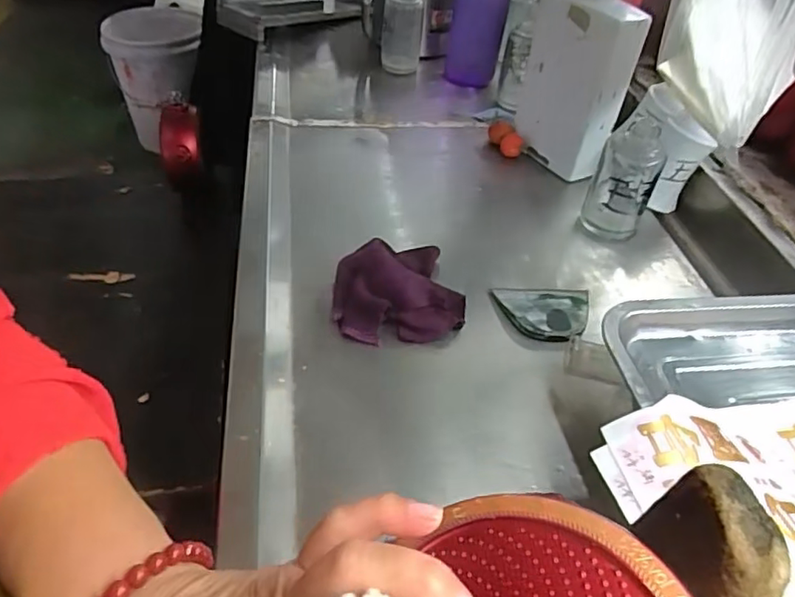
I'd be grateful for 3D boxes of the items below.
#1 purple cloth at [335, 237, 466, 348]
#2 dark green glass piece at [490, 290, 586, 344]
[{"bbox_3d":[-0.001,-0.009,0.479,0.105,0.042,0.100,-6,45,-9],"label":"purple cloth"},{"bbox_3d":[0.123,0.012,0.484,0.079,0.012,0.060,1,44,-2],"label":"dark green glass piece"}]

